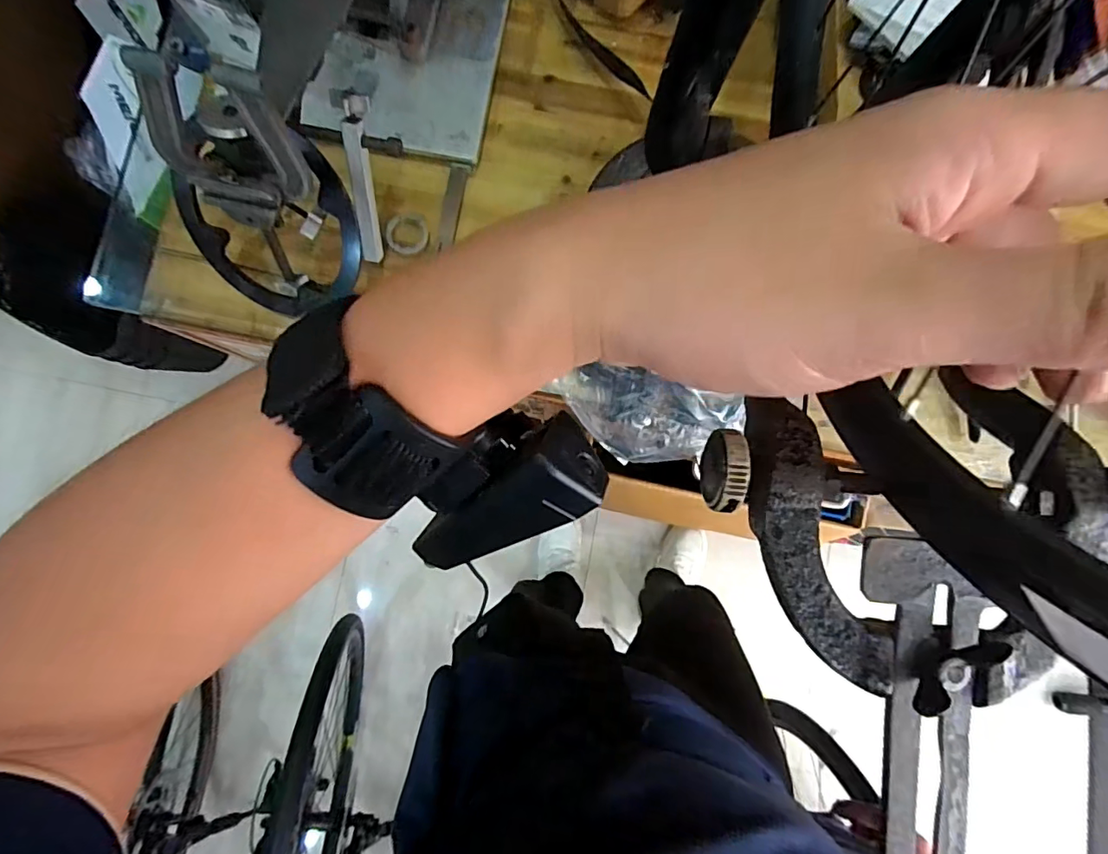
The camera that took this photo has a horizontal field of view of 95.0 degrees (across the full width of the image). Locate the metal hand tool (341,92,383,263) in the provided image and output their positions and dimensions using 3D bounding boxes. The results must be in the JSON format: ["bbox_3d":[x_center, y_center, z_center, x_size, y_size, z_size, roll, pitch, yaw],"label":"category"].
[{"bbox_3d":[-0.174,-0.222,0.468,0.023,0.145,0.020,8,43,-1],"label":"metal hand tool"}]

